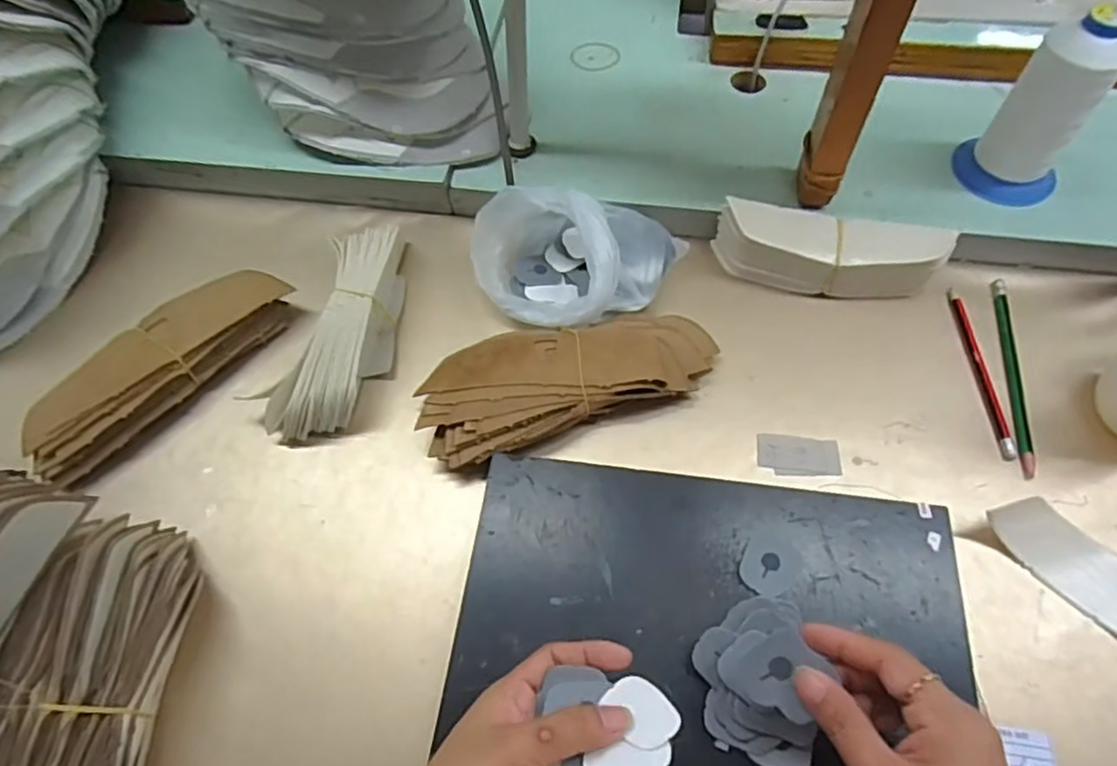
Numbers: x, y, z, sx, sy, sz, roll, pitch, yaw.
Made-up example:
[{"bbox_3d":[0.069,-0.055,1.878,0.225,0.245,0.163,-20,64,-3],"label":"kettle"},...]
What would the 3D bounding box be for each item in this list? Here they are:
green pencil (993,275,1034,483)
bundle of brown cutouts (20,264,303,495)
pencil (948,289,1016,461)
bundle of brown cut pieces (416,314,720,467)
[{"bbox_3d":[0.341,-0.009,0.500,0.012,0.011,0.169,9,61,7],"label":"green pencil"},{"bbox_3d":[-0.303,-0.015,0.509,0.066,0.038,0.212,37,68,20],"label":"bundle of brown cutouts"},{"bbox_3d":[0.318,-0.010,0.500,0.010,0.007,0.142,-1,61,1],"label":"pencil"},{"bbox_3d":[0.009,-0.002,0.492,0.215,0.033,0.091,-13,61,-6],"label":"bundle of brown cut pieces"}]

